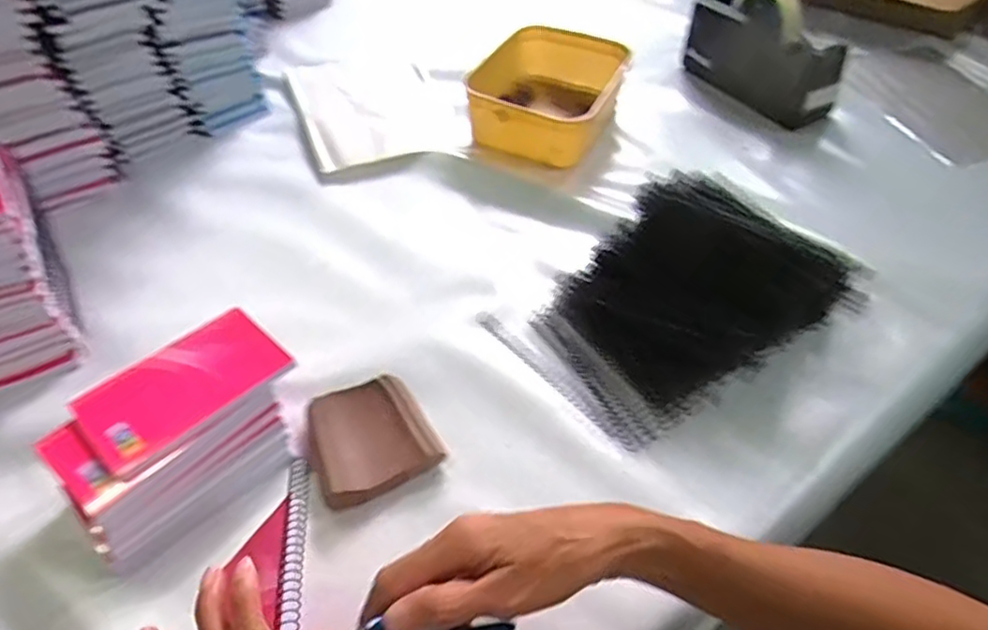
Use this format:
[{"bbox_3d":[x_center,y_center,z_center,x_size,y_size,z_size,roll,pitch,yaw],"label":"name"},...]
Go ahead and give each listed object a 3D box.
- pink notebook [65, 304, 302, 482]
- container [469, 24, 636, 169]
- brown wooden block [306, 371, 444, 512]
[{"bbox_3d":[-0.215,0.049,0.453,0.076,0.011,0.128,37,56,28],"label":"pink notebook"},{"bbox_3d":[0.064,-0.261,0.773,0.157,0.067,0.192,20,50,17],"label":"container"},{"bbox_3d":[-0.092,0.091,0.478,0.088,0.018,0.089,-23,51,-21],"label":"brown wooden block"}]

